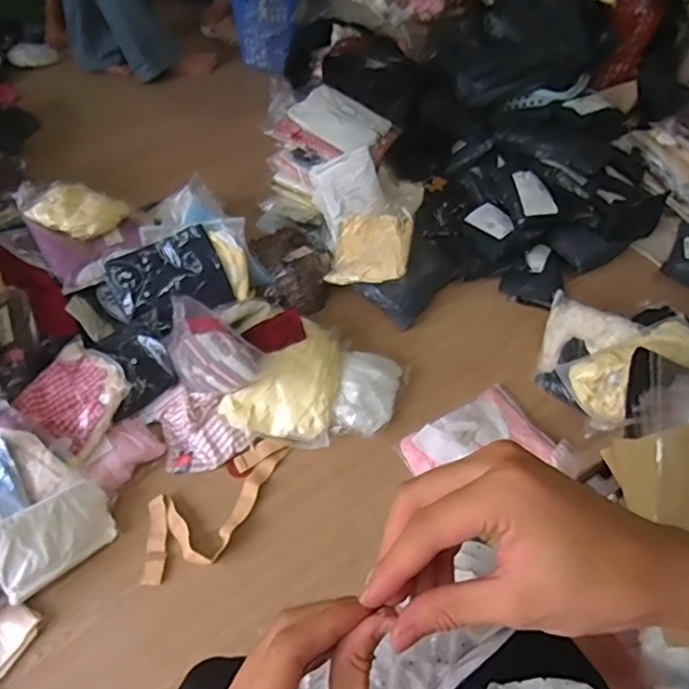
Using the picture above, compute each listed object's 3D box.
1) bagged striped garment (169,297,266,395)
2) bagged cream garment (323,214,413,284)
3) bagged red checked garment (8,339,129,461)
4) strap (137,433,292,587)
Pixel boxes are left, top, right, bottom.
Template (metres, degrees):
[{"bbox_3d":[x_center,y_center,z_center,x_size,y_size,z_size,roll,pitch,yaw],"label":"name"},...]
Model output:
[{"bbox_3d":[-0.276,0.009,1.245,0.214,0.184,0.103,7,52,2],"label":"bagged striped garment"},{"bbox_3d":[0.070,-0.273,1.579,0.215,0.062,0.250,-1,51,15],"label":"bagged cream garment"},{"bbox_3d":[-0.593,0.112,1.256,0.227,0.068,0.227,1,52,-2],"label":"bagged red checked garment"},{"bbox_3d":[-0.255,0.335,1.201,0.369,0.015,0.172,-26,58,-21],"label":"strap"}]

